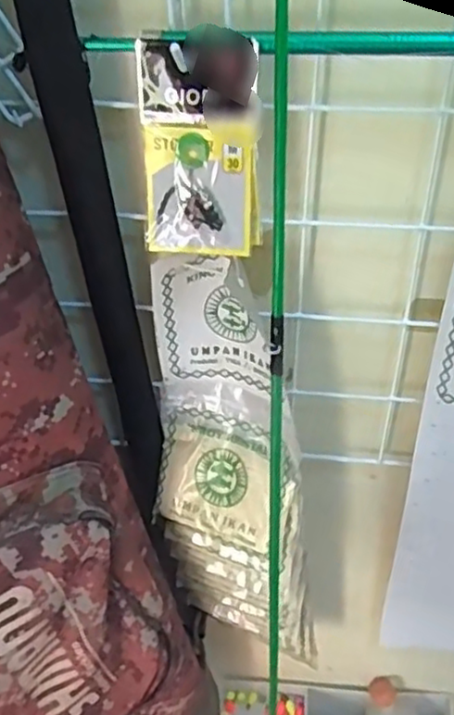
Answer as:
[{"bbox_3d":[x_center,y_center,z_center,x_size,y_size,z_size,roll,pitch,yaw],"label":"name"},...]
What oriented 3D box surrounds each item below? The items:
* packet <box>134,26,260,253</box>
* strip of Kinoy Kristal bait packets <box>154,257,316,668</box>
[{"bbox_3d":[-0.012,-0.095,0.315,0.054,0.096,0.019,4,39,7],"label":"packet"},{"bbox_3d":[0.009,0.089,0.446,0.109,0.318,0.067,2,39,5],"label":"strip of Kinoy Kristal bait packets"}]

